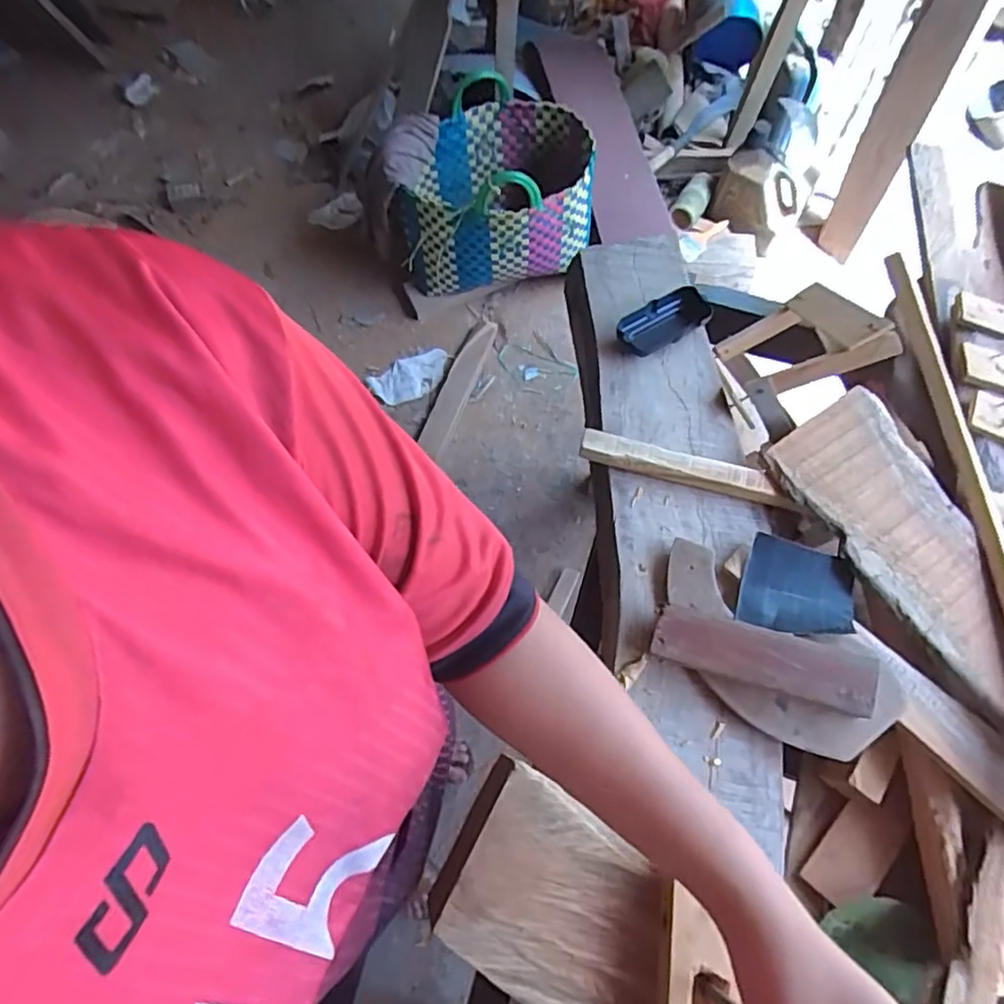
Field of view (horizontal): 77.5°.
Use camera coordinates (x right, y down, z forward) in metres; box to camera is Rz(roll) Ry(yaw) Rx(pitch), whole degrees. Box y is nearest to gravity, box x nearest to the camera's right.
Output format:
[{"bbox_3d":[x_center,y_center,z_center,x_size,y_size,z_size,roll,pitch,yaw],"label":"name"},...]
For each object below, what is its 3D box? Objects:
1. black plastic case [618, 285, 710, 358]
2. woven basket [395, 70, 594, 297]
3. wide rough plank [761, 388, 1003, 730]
[{"bbox_3d":[0.187,-0.205,0.718,0.117,0.029,0.052,-28,68,-11],"label":"black plastic case"},{"bbox_3d":[-0.015,-0.761,1.541,0.445,0.310,0.373,0,66,1],"label":"woven basket"},{"bbox_3d":[0.426,0.077,0.574,0.147,0.024,0.415,-27,68,-10],"label":"wide rough plank"}]

